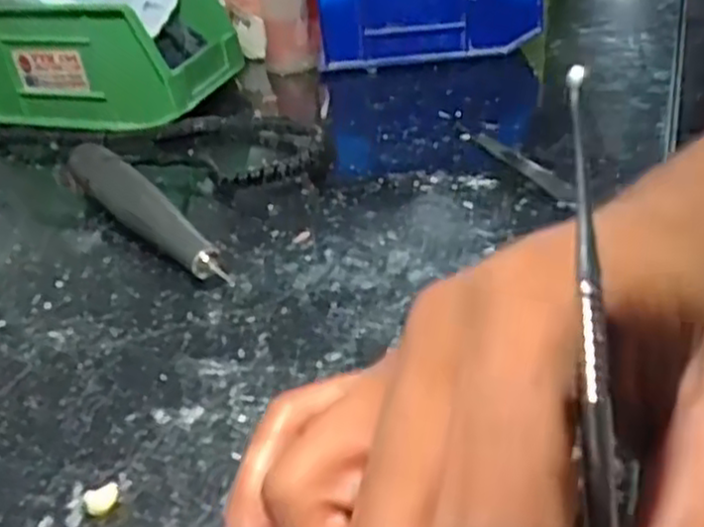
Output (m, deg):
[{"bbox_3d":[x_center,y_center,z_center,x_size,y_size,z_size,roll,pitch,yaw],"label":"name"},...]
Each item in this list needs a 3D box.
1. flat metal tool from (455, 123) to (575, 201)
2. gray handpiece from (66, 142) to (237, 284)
[{"bbox_3d":[0.094,-0.062,0.428,0.017,0.006,0.120,-18,36,-18],"label":"flat metal tool"},{"bbox_3d":[-0.112,-0.026,0.389,0.025,0.027,0.145,-27,39,-28],"label":"gray handpiece"}]

